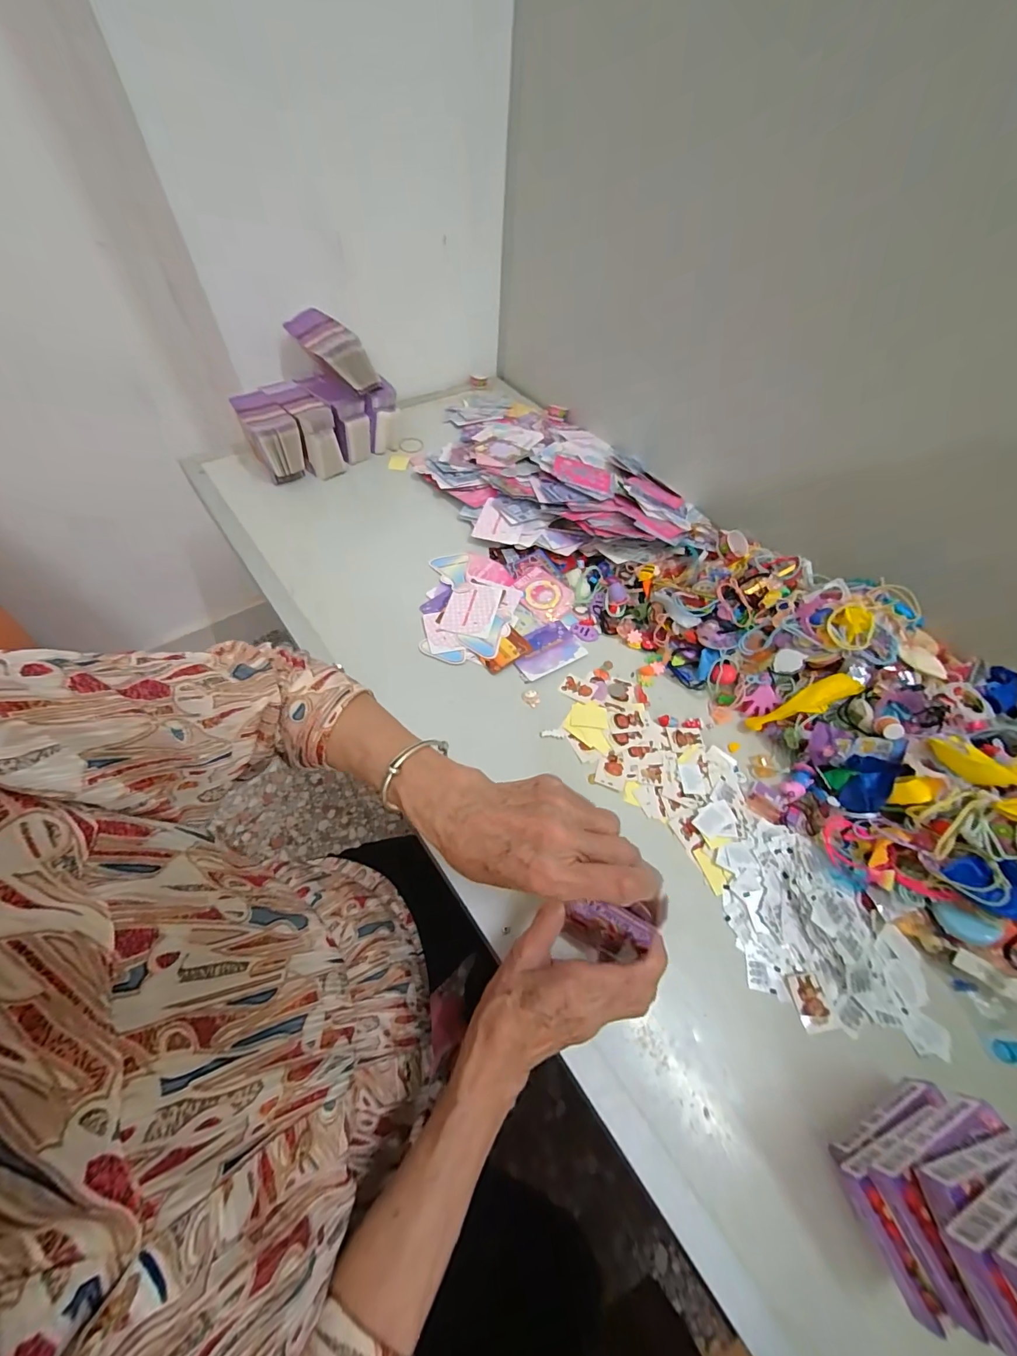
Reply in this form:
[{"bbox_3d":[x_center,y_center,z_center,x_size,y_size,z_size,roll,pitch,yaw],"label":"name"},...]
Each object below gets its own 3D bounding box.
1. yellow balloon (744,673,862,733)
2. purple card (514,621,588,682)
[{"bbox_3d":[0.313,0.029,0.469,0.110,0.014,0.031,-30,58,21],"label":"yellow balloon"},{"bbox_3d":[0.046,-0.034,0.540,0.087,0.004,0.062,-29,64,-19],"label":"purple card"}]

